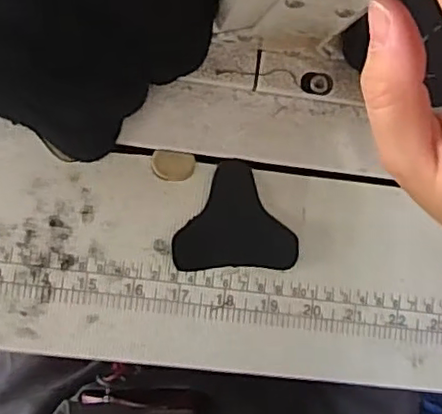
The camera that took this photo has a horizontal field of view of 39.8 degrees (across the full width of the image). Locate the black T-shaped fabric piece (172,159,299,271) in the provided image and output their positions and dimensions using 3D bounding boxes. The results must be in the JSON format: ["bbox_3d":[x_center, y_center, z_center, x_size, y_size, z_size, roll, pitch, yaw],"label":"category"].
[{"bbox_3d":[0.009,0.004,0.347,0.069,0.006,0.061,0,85,-7],"label":"black T-shaped fabric piece"}]

